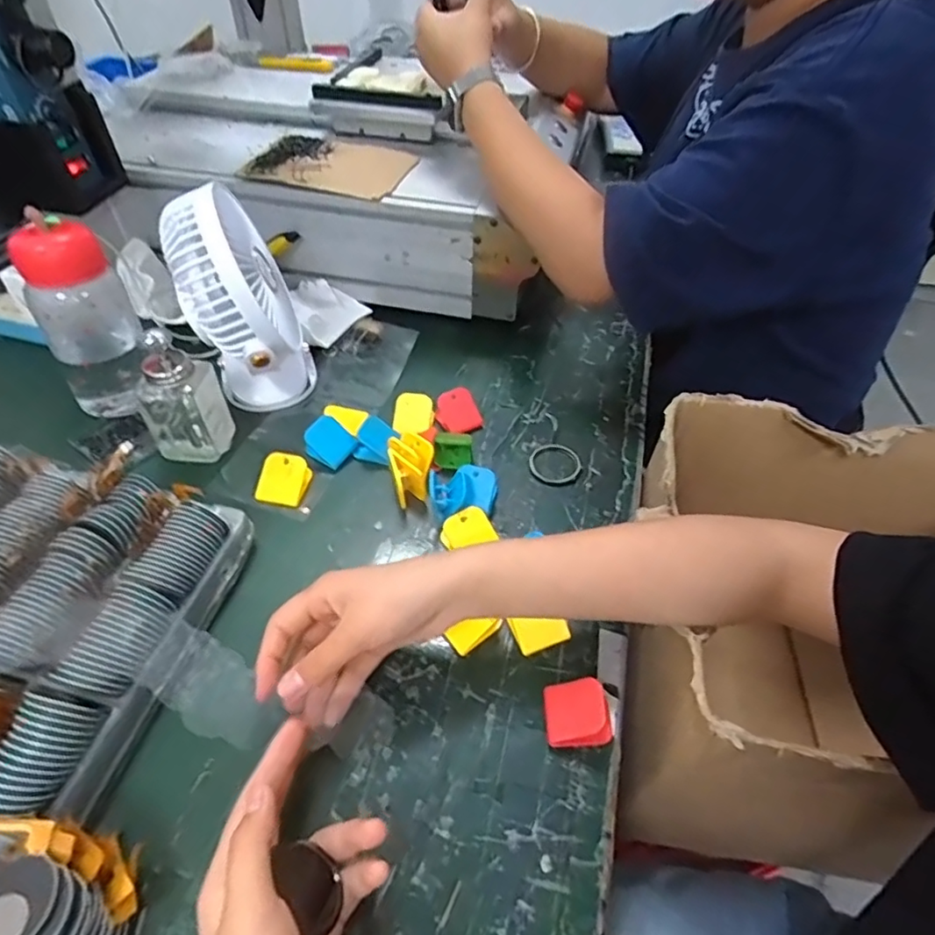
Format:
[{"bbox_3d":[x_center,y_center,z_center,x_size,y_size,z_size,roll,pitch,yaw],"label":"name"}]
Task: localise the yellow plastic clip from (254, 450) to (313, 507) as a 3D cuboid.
[{"bbox_3d":[-0.162,0.009,0.501,0.040,0.023,0.041,8,48,5],"label":"yellow plastic clip"}]

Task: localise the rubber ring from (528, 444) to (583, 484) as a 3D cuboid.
[{"bbox_3d":[0.081,-0.003,0.529,0.048,0.005,0.044,1,48,-1],"label":"rubber ring"}]

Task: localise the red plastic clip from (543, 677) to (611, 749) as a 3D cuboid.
[{"bbox_3d":[0.072,0.158,0.372,0.041,0.031,0.037,1,48,-2],"label":"red plastic clip"}]

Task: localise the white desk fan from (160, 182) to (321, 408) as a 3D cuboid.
[{"bbox_3d":[-0.192,-0.133,0.505,0.094,0.192,0.133,-15,50,-15],"label":"white desk fan"}]

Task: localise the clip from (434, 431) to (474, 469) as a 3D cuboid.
[{"bbox_3d":[-0.013,-0.017,0.520,0.033,0.028,0.018,-3,48,-5],"label":"clip"}]

